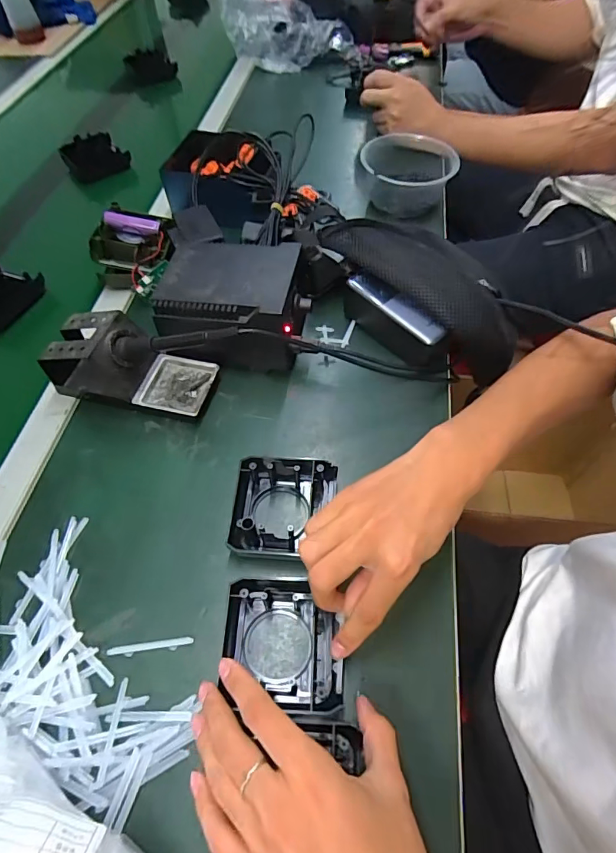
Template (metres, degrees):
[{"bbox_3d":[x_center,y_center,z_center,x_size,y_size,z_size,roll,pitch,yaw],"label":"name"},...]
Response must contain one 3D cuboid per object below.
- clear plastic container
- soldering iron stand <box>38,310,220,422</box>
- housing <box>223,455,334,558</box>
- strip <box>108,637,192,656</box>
[{"bbox_3d":[0.143,-0.365,0.674,0.135,0.065,0.139,1,56,3],"label":"clear plastic container"},{"bbox_3d":[-0.183,-0.065,0.475,0.163,0.076,0.067,10,57,9],"label":"soldering iron stand"},{"bbox_3d":[-0.021,0.068,0.407,0.088,0.033,0.081,2,56,3],"label":"housing"},{"bbox_3d":[-0.123,0.172,0.360,0.065,0.004,0.008,-7,56,-3],"label":"strip"}]

